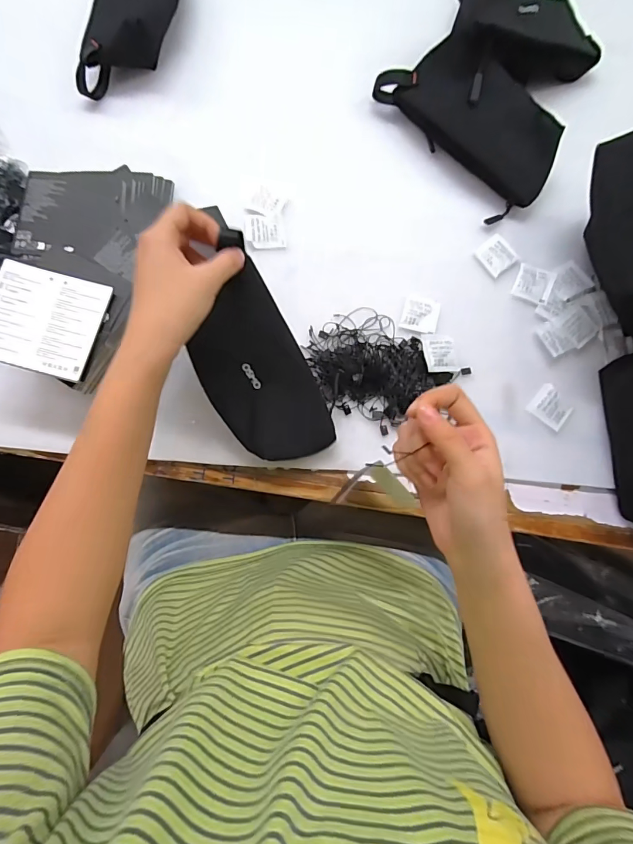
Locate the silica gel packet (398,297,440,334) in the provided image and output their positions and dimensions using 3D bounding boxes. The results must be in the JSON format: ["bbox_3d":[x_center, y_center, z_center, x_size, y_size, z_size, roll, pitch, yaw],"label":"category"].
[{"bbox_3d":[0.112,-0.115,0.444,0.041,0.005,0.036,9,80,1],"label":"silica gel packet"}]

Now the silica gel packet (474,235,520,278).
[{"bbox_3d":[0.202,-0.187,0.462,0.042,0.005,0.039,-37,83,-7],"label":"silica gel packet"}]

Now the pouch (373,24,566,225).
[{"bbox_3d":[0.170,-0.334,0.458,0.215,0.035,0.104,41,115,2],"label":"pouch"}]

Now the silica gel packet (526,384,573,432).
[{"bbox_3d":[0.246,-0.015,0.430,0.039,0.005,0.035,39,82,6],"label":"silica gel packet"}]

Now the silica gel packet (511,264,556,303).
[{"bbox_3d":[0.240,-0.153,0.452,0.038,0.004,0.039,20,80,3],"label":"silica gel packet"}]

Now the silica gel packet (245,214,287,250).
[{"bbox_3d":[-0.055,-0.210,0.453,0.042,0.004,0.041,-6,80,-2],"label":"silica gel packet"}]

